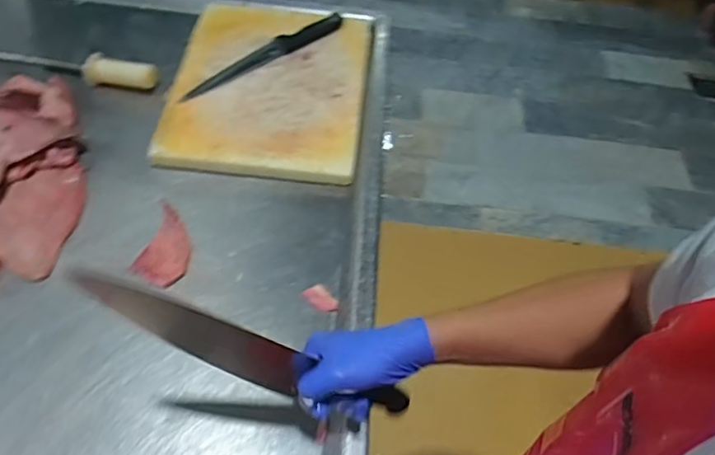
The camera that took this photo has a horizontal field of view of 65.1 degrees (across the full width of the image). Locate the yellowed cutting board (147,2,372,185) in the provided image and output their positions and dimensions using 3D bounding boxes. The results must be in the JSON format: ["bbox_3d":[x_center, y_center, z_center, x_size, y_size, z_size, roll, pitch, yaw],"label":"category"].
[{"bbox_3d":[-0.141,-0.250,0.928,0.302,0.030,0.385,6,52,-1],"label":"yellowed cutting board"}]

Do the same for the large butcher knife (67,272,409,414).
[{"bbox_3d":[-0.073,0.118,0.483,0.348,0.031,0.033,34,45,-36],"label":"large butcher knife"}]

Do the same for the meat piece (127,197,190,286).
[{"bbox_3d":[-0.257,0.020,0.759,0.066,0.008,0.127,8,52,0],"label":"meat piece"}]

